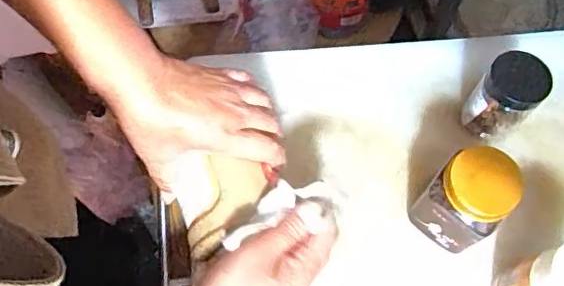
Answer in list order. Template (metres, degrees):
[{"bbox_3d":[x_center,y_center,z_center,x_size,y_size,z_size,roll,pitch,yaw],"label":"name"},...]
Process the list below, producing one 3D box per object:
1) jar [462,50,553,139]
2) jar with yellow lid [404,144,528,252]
[{"bbox_3d":[0.222,-0.043,0.564,0.056,0.100,0.054,-1,68,2],"label":"jar"},{"bbox_3d":[0.164,0.056,0.515,0.070,0.122,0.067,-43,73,-14],"label":"jar with yellow lid"}]

